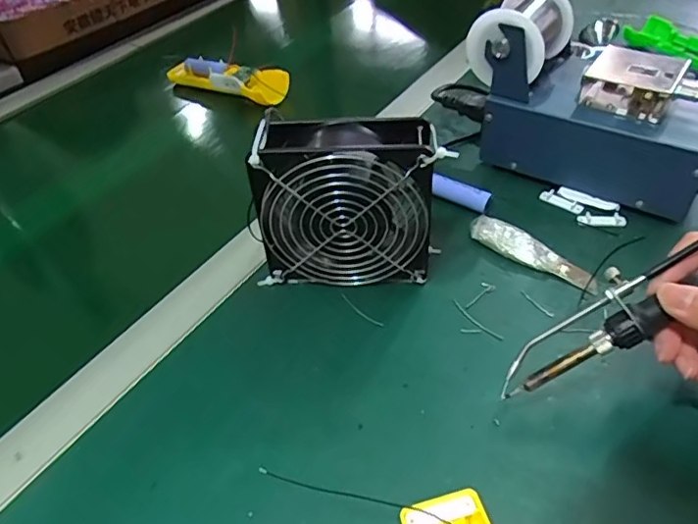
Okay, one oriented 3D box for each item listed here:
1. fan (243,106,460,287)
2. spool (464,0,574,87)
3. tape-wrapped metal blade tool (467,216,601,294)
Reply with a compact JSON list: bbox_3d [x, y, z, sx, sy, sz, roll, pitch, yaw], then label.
[{"bbox_3d":[0.000,-0.039,0.402,0.127,0.121,0.047,1,44,5],"label":"fan"},{"bbox_3d":[0.147,-0.196,0.476,0.071,0.061,0.079,28,53,29],"label":"spool"},{"bbox_3d":[0.145,-0.009,0.436,0.106,0.015,0.024,25,51,27],"label":"tape-wrapped metal blade tool"}]

